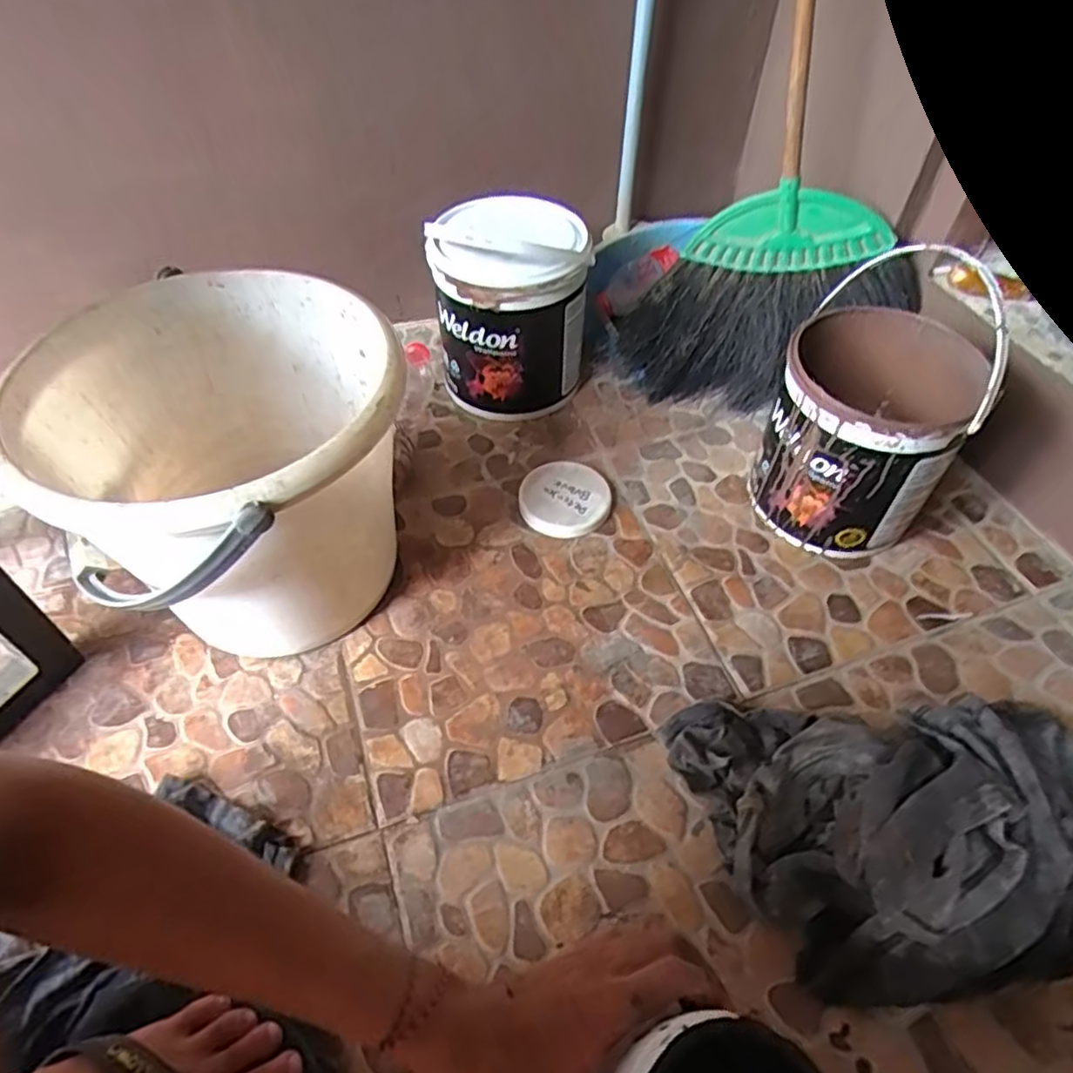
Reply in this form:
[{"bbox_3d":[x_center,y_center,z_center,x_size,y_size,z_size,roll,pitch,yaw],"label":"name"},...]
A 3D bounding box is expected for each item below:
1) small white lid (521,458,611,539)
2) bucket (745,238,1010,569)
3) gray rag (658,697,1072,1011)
[{"bbox_3d":[0.028,-0.043,0.752,0.094,0.015,0.099,-36,60,-9],"label":"small white lid"},{"bbox_3d":[0.326,-0.104,0.694,0.164,0.198,0.178,0,51,0],"label":"bucket"},{"bbox_3d":[0.290,0.211,0.499,0.352,0.099,0.210,1,51,0],"label":"gray rag"}]

